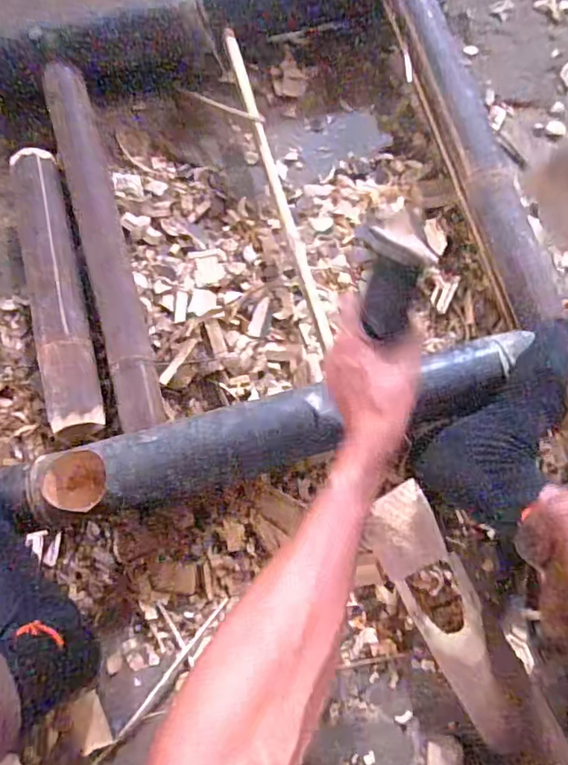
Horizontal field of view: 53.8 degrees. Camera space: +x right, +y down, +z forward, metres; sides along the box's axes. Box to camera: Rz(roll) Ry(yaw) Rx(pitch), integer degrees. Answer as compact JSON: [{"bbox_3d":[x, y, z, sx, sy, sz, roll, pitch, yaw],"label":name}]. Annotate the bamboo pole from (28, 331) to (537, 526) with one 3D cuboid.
[{"bbox_3d":[0.003,0.048,0.574,0.497,0.076,0.068,-15,78,-3],"label":"bamboo pole"}]

